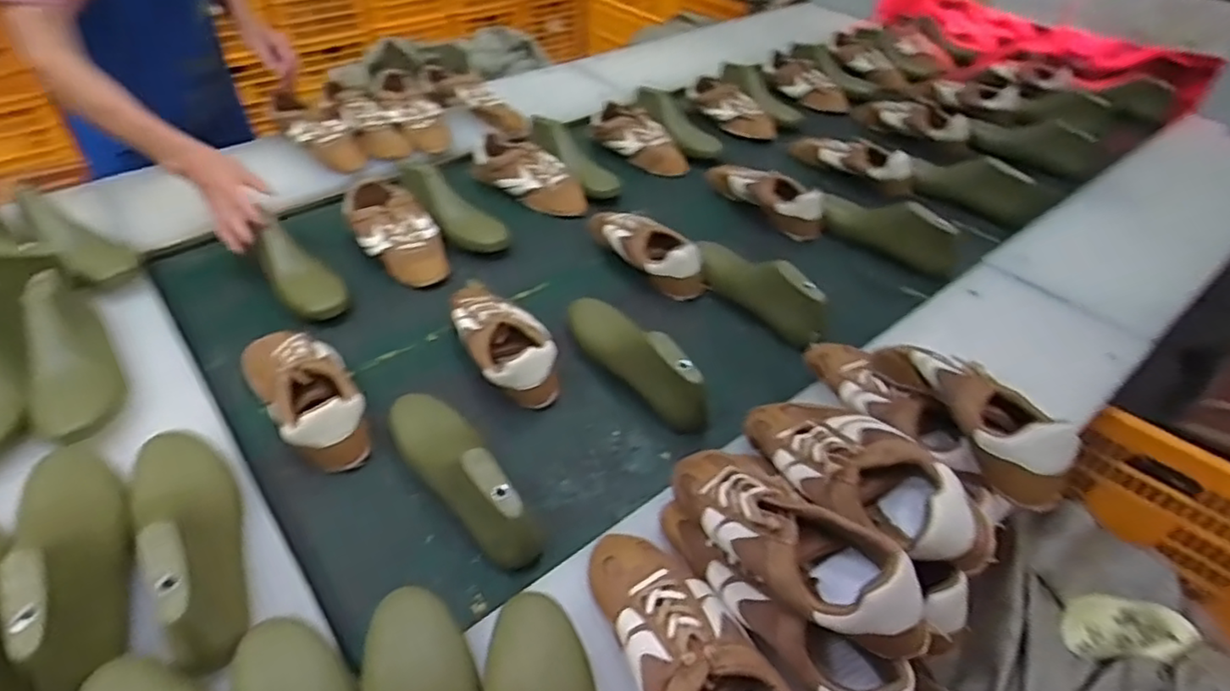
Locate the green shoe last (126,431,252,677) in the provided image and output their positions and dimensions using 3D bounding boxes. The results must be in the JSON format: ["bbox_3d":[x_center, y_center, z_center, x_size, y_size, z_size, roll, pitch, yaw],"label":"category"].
[{"bbox_3d":[-0.387,0.161,0.589,0.084,0.099,0.267,-27,51,-27],"label":"green shoe last"}]

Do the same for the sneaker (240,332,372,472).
[{"bbox_3d":[-0.377,0.047,0.783,0.094,0.073,0.254,-30,52,-29],"label":"sneaker"}]

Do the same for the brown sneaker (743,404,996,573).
[{"bbox_3d":[0.216,0.113,0.606,0.104,0.077,0.254,-25,34,-25],"label":"brown sneaker"}]

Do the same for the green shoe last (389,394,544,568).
[{"bbox_3d":[-0.170,0.128,0.695,0.068,0.095,0.254,-29,52,-28],"label":"green shoe last"}]

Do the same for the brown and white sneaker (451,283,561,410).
[{"bbox_3d":[-0.159,-0.020,0.874,0.100,0.072,0.262,-20,48,-21],"label":"brown and white sneaker"}]

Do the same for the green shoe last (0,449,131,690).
[{"bbox_3d":[-0.483,0.171,0.568,0.082,0.084,0.257,-26,50,-26],"label":"green shoe last"}]

